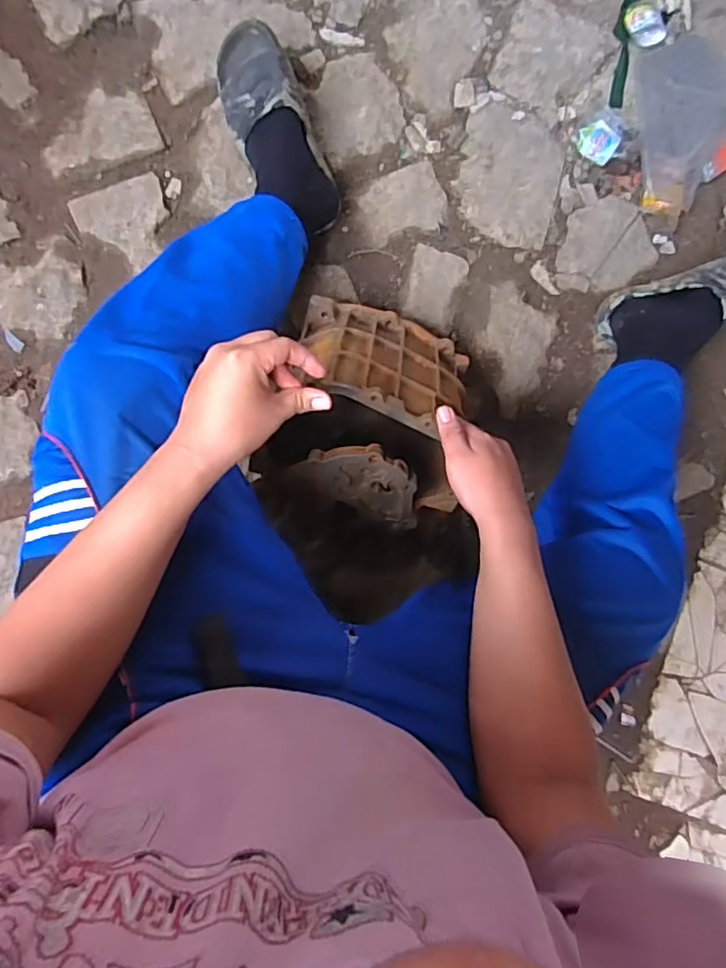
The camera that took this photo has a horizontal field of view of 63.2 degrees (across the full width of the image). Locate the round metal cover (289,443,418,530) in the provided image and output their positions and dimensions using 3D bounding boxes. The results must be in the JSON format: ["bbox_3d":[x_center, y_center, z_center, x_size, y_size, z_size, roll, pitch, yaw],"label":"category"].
[{"bbox_3d":[0.004,-0.015,0.761,0.167,0.107,0.045,25,43,-14],"label":"round metal cover"}]

